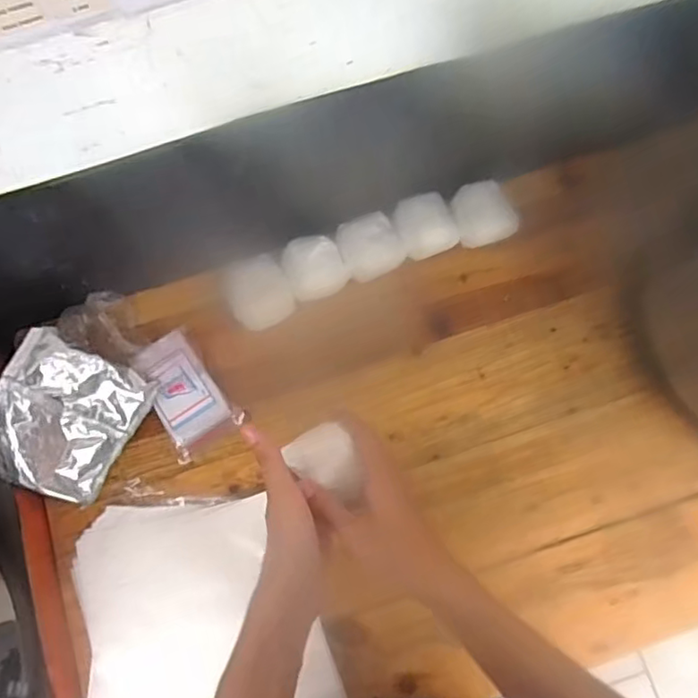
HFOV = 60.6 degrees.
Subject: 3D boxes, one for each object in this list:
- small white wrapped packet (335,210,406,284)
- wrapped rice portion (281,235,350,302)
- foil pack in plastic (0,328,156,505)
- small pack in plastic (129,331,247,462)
[{"bbox_3d":[0.026,-0.132,0.756,0.073,0.041,0.070,-20,75,-4],"label":"small white wrapped packet"},{"bbox_3d":[-0.043,-0.102,0.751,0.075,0.039,0.076,-25,76,-5],"label":"wrapped rice portion"},{"bbox_3d":[-0.328,0.080,0.685,0.152,0.013,0.162,34,81,-28],"label":"foil pack in plastic"},{"bbox_3d":[-0.205,0.051,0.728,0.087,0.021,0.140,-36,77,-8],"label":"small pack in plastic"}]

